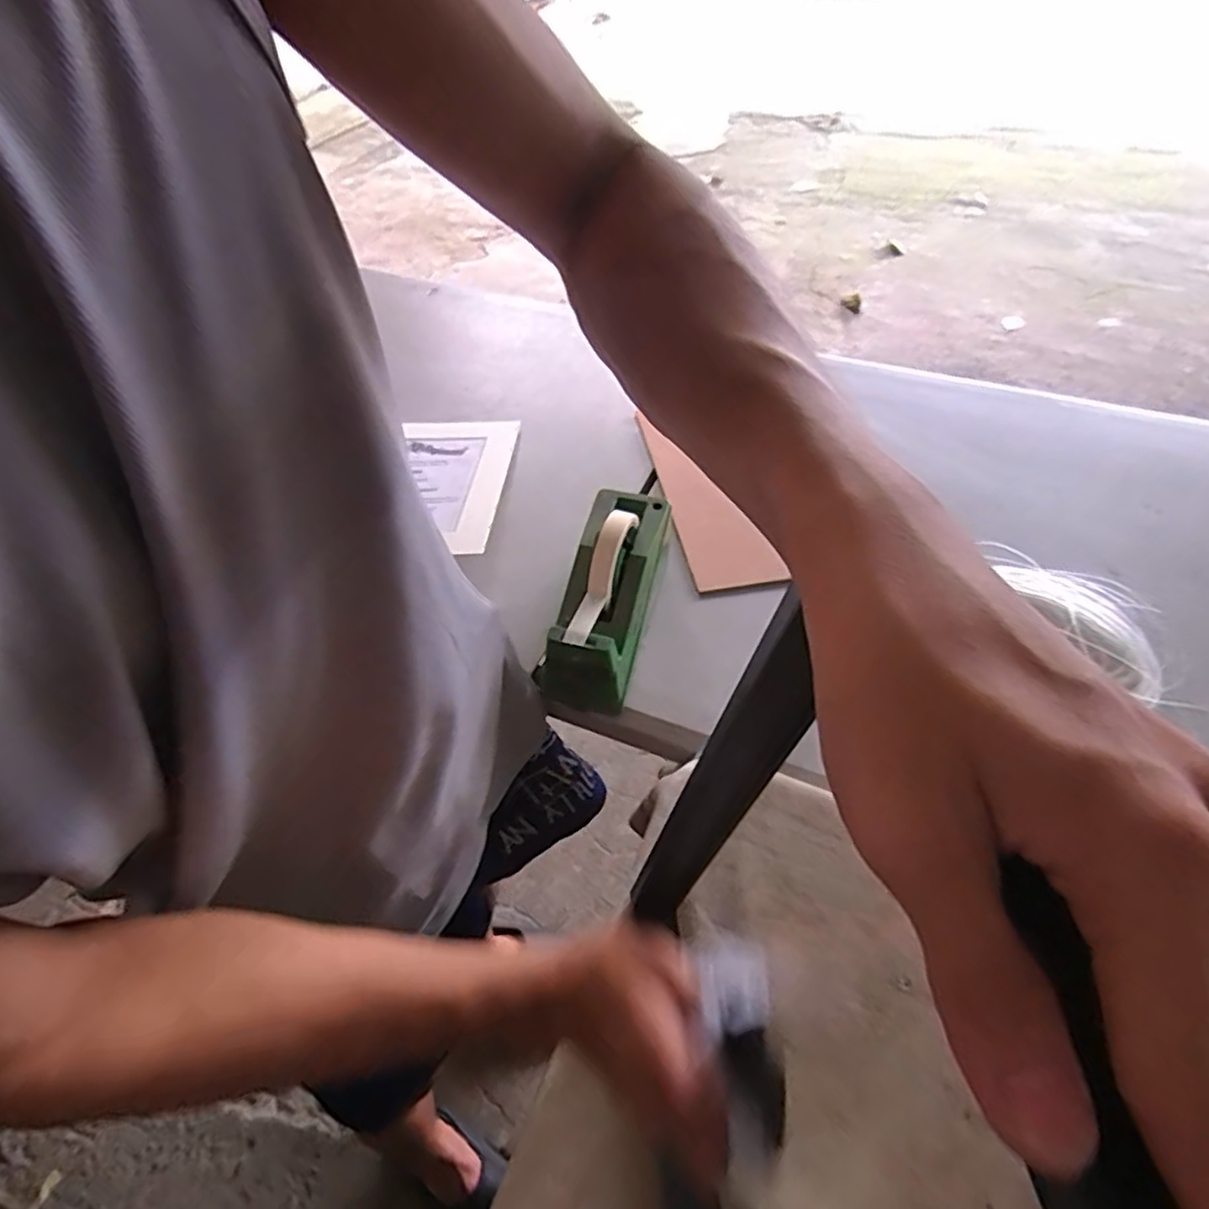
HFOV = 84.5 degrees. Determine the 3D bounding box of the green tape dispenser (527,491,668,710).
[{"bbox_3d":[0.004,-0.011,0.627,0.074,0.123,0.210,8,53,19],"label":"green tape dispenser"}]

